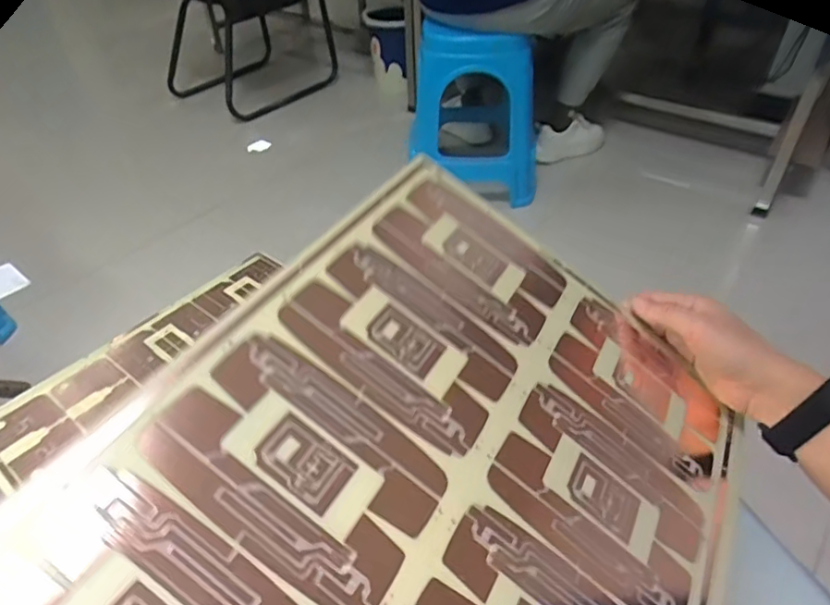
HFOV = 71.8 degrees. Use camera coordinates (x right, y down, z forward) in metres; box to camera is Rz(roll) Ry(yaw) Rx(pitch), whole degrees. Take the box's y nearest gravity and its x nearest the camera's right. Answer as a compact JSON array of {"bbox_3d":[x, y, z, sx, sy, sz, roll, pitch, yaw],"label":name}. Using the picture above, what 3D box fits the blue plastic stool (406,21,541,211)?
[{"bbox_3d":[0.173,-0.514,1.565,0.355,0.442,0.308,3,43,3],"label":"blue plastic stool"}]

